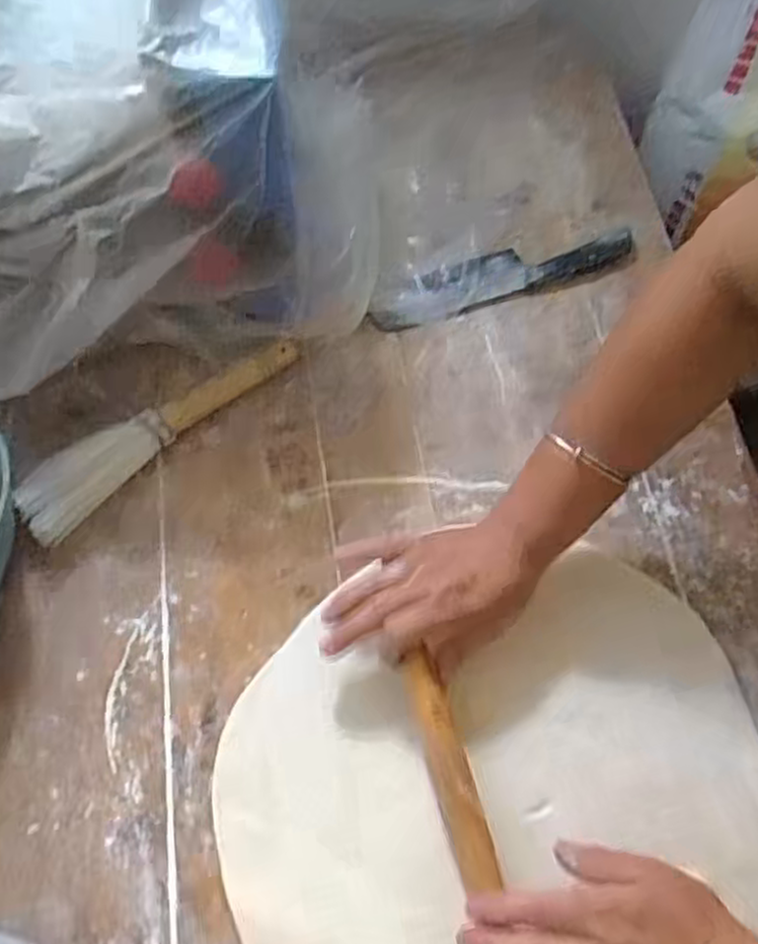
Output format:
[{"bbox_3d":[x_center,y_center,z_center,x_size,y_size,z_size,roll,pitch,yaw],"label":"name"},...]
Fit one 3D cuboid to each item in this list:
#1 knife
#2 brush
[{"bbox_3d":[0.113,-0.183,0.708,0.254,0.023,0.052,-16,65,-7],"label":"knife"},{"bbox_3d":[-0.174,-0.040,0.628,0.253,0.039,0.048,-41,71,-18],"label":"brush"}]

